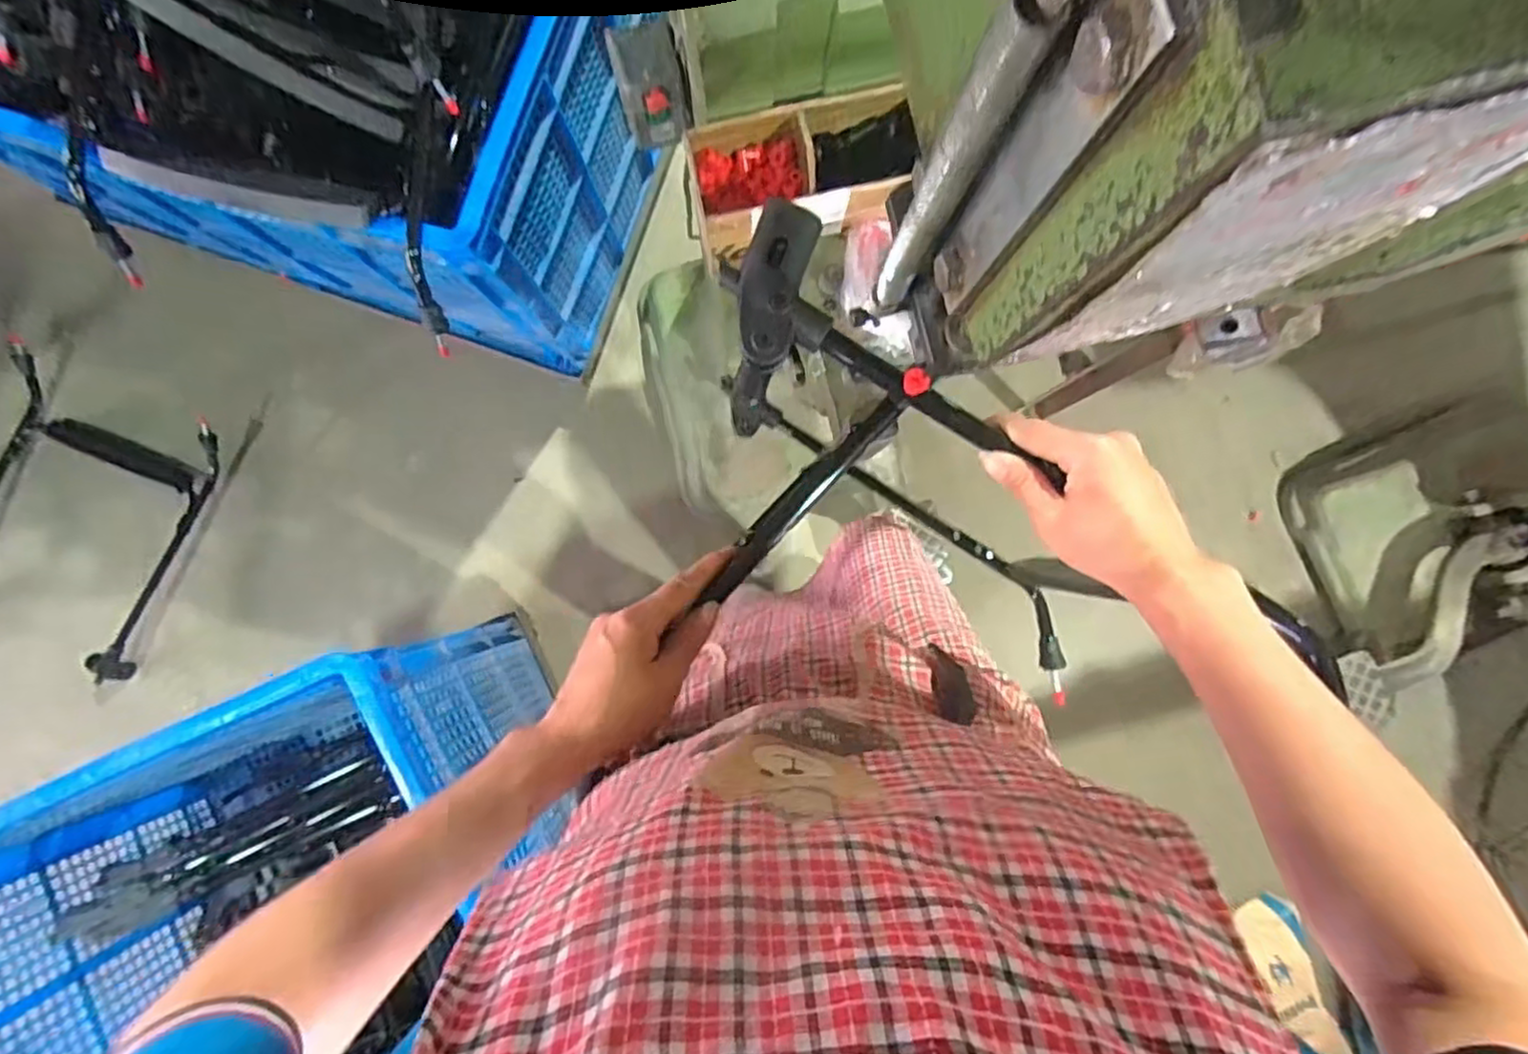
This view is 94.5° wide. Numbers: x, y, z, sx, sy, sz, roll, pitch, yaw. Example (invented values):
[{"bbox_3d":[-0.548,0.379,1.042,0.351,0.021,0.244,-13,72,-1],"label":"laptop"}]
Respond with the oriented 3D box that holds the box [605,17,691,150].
[{"bbox_3d":[-0.090,-0.352,0.568,0.054,0.093,0.035,-8,87,-1],"label":"box"}]

